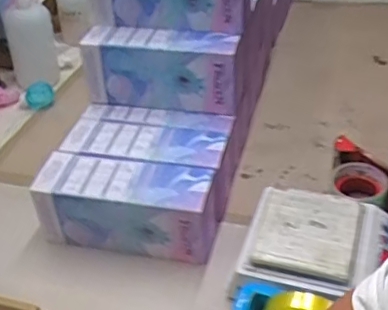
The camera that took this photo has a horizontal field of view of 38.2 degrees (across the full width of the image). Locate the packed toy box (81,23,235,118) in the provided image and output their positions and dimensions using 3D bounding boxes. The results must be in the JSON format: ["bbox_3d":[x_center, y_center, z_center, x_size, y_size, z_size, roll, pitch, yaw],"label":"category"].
[{"bbox_3d":[-0.051,-0.140,0.903,0.246,0.110,0.073,9,38,15],"label":"packed toy box"}]

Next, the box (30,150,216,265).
[{"bbox_3d":[-0.096,0.077,0.816,0.247,0.115,0.090,6,38,12],"label":"box"}]

